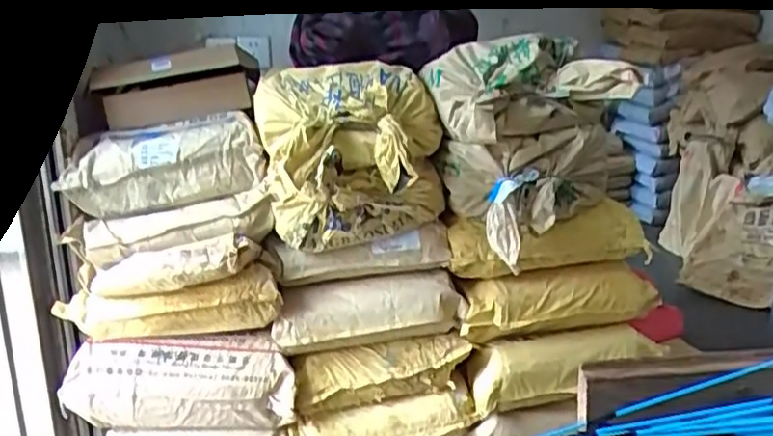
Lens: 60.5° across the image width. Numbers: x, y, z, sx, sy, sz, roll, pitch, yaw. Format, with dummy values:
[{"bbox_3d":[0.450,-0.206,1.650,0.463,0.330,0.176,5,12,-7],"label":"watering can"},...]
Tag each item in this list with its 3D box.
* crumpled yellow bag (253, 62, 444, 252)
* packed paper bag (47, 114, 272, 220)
[{"bbox_3d":[-0.069,-0.125,1.354,0.378,0.351,0.222,-4,11,-4],"label":"crumpled yellow bag"},{"bbox_3d":[-0.455,-0.104,1.382,0.399,0.166,0.134,-4,11,-4],"label":"packed paper bag"}]

